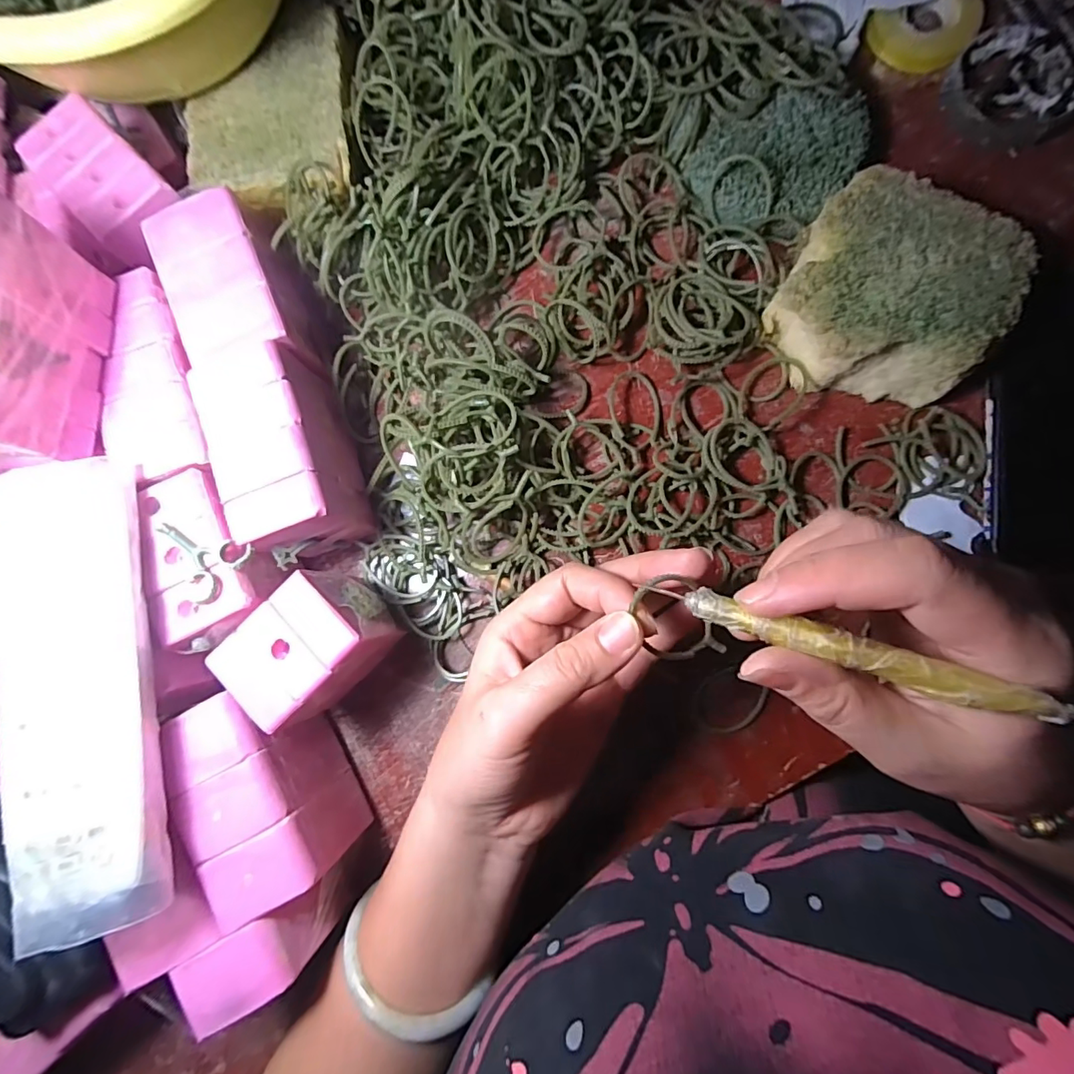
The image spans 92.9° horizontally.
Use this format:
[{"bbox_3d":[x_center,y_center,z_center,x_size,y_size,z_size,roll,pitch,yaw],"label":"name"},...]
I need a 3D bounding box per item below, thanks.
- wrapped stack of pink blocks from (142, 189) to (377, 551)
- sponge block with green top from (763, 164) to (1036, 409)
[{"bbox_3d":[-0.136,-0.081,0.261,0.052,0.059,0.171,-20,84,2],"label":"wrapped stack of pink blocks"},{"bbox_3d":[0.180,-0.122,0.265,0.100,0.040,0.096,26,88,6],"label":"sponge block with green top"}]

